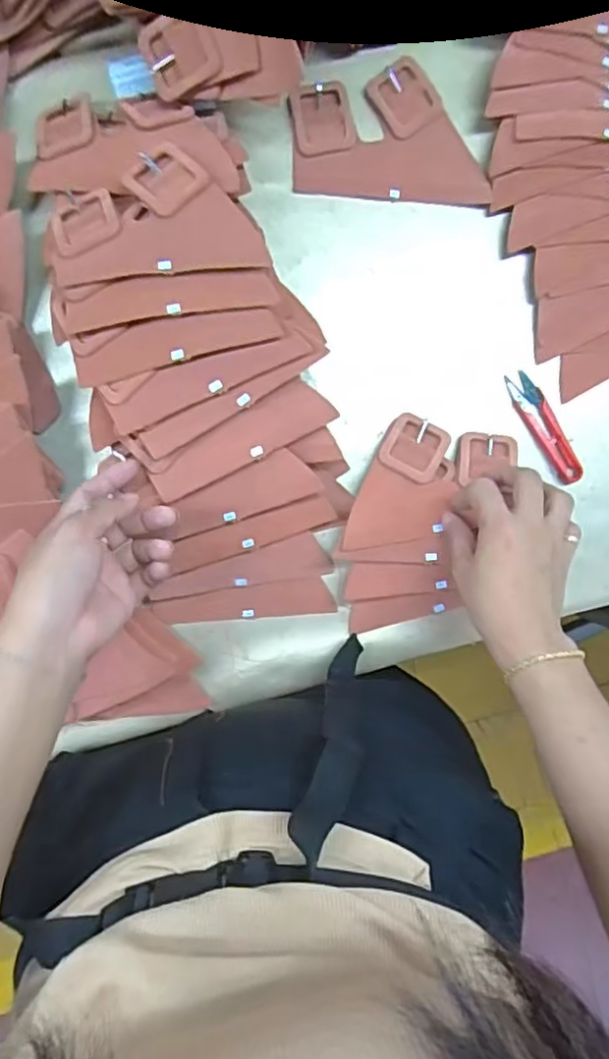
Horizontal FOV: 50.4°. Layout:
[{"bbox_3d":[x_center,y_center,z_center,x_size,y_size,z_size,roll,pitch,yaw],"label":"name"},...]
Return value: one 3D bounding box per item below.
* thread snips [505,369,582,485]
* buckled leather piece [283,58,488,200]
[{"bbox_3d":[0.198,-0.083,0.533,0.024,0.010,0.100,-31,97,1],"label":"thread snips"},{"bbox_3d":[0.069,-0.312,0.507,0.152,0.006,0.097,2,96,-3],"label":"buckled leather piece"}]

